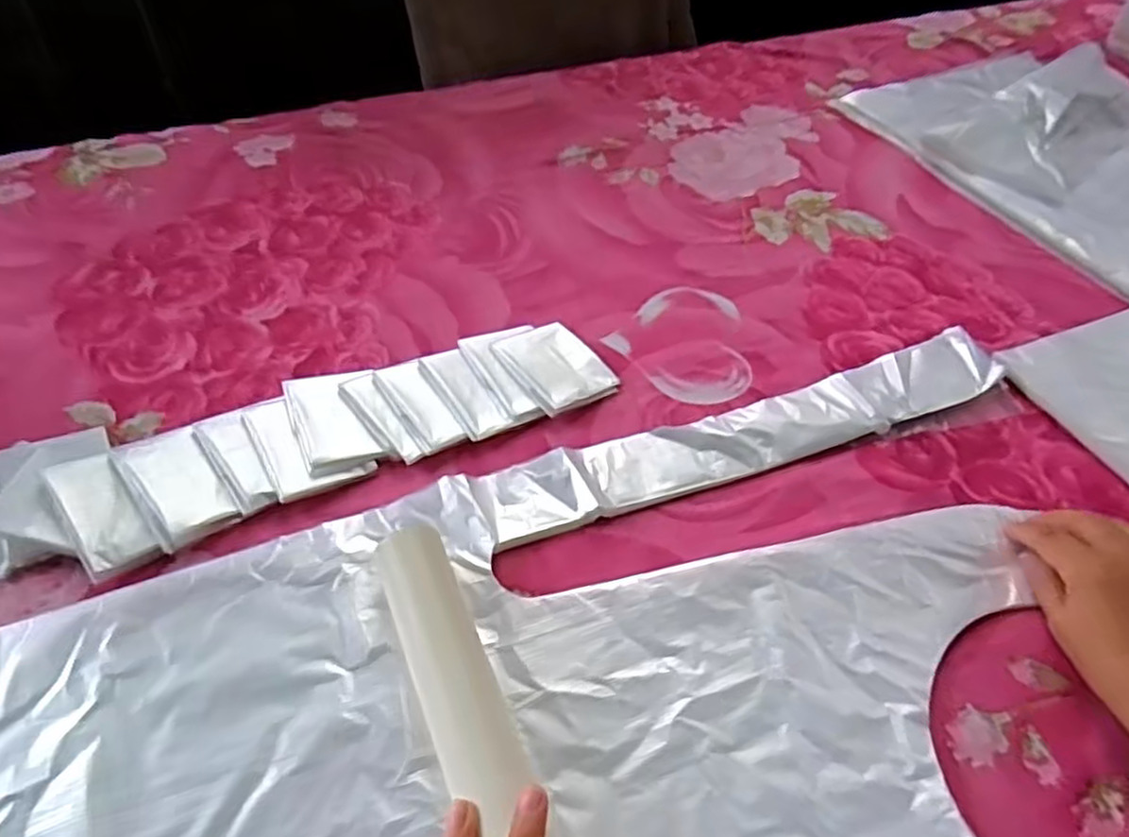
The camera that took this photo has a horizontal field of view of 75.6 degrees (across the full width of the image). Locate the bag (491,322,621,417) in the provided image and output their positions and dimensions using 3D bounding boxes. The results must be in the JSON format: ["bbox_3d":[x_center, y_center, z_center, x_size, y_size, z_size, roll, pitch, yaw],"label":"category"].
[{"bbox_3d":[-0.006,-0.041,0.546,0.068,0.012,0.082,-25,56,-22],"label":"bag"}]

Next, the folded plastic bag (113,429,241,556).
[{"bbox_3d":[-0.245,0.040,0.460,0.048,0.012,0.084,-31,58,-26],"label":"folded plastic bag"}]

